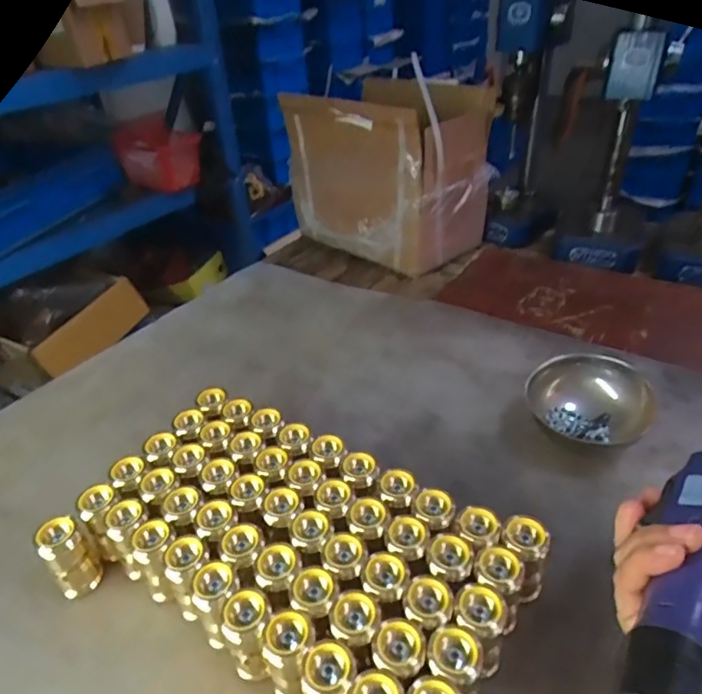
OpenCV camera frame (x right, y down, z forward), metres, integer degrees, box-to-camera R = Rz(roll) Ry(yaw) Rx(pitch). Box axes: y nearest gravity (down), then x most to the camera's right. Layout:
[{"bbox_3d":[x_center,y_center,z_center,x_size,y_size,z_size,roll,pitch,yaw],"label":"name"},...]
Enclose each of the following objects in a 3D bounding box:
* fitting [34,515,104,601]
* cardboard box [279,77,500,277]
[{"bbox_3d":[-0.214,0.160,0.415,0.029,0.064,0.022,-27,40,-28],"label":"fitting"},{"bbox_3d":[0.068,-0.303,0.906,0.202,0.236,0.297,-31,43,-34],"label":"cardboard box"}]

